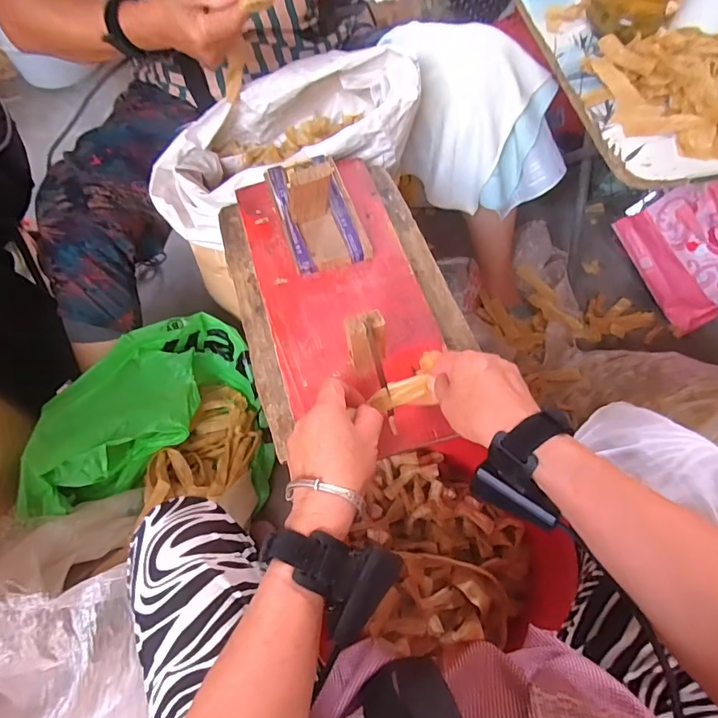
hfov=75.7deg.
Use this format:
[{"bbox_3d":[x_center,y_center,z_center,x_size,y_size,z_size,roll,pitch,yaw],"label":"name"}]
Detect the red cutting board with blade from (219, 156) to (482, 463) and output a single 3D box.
[{"bbox_3d":[-0.016,-0.084,0.485,0.231,0.093,0.369,-16,65,-6],"label":"red cutting board with blade"}]

